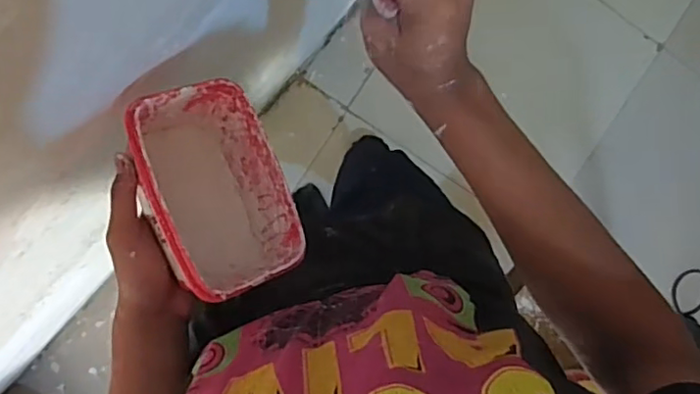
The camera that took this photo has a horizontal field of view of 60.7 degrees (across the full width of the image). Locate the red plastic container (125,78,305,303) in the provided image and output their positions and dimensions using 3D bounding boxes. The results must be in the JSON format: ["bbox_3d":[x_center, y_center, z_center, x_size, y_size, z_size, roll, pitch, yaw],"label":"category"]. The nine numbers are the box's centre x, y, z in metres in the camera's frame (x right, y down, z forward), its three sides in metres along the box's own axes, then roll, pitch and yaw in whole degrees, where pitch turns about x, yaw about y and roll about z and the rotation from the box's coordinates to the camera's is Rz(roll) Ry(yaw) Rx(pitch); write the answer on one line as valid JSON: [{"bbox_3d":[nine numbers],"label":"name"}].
[{"bbox_3d":[-0.119,0.000,0.486,0.107,0.099,0.161,-21,89,-38],"label":"red plastic container"}]

